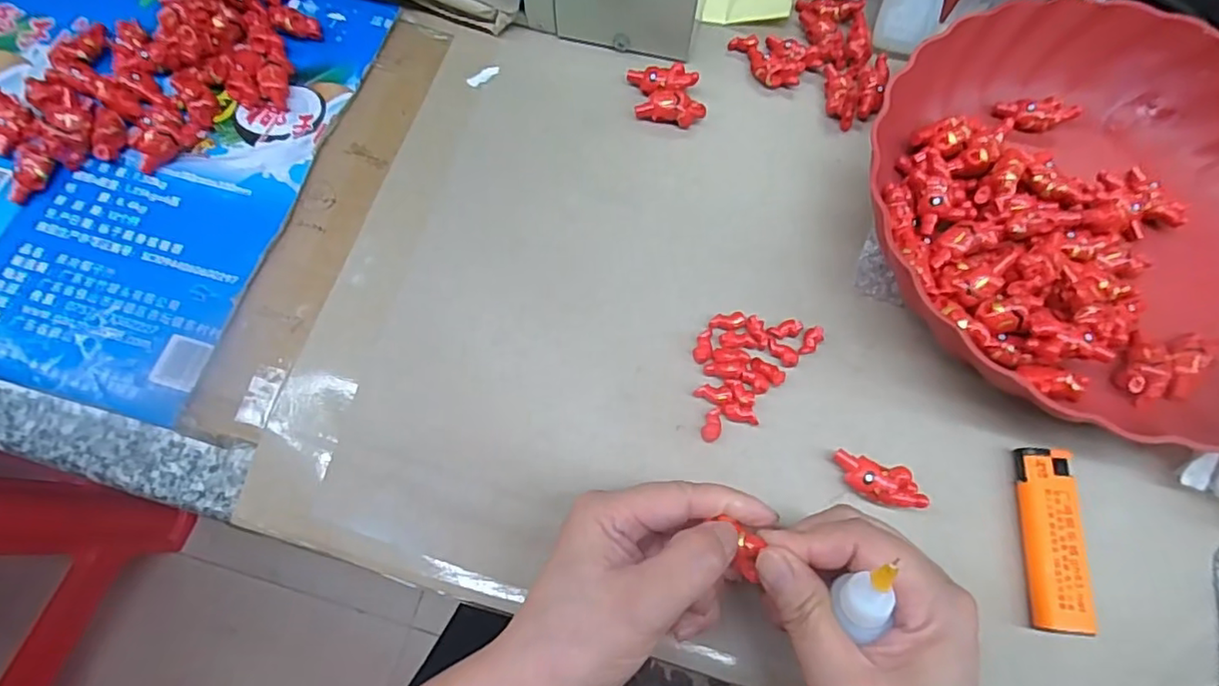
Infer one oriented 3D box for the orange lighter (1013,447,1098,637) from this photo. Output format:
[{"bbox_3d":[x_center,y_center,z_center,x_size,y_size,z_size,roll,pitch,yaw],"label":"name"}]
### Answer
[{"bbox_3d":[0.204,0.090,0.279,0.020,0.016,0.080,5,72,2],"label":"orange lighter"}]

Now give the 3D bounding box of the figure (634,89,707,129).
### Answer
[{"bbox_3d":[0.037,-0.142,0.362,0.041,0.010,0.018,10,72,3],"label":"figure"}]

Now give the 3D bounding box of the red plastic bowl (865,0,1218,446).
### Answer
[{"bbox_3d":[0.253,-0.072,0.312,0.239,0.048,0.232,0,72,0],"label":"red plastic bowl"}]

